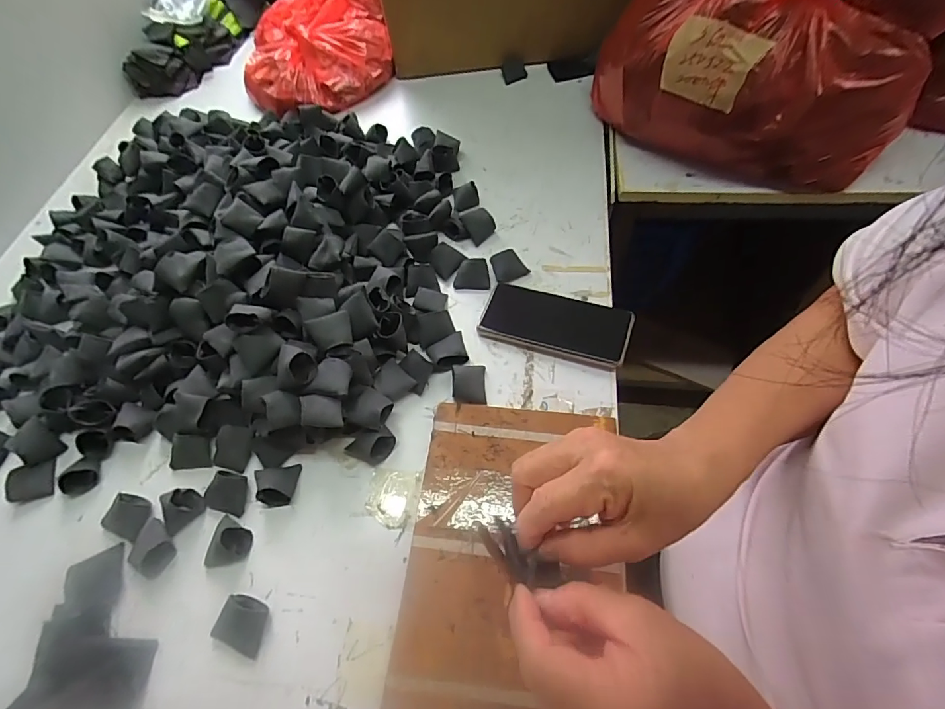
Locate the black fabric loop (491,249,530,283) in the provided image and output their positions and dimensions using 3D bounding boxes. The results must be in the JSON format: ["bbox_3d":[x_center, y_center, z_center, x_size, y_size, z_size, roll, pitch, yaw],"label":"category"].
[{"bbox_3d":[0.045,-0.108,0.556,0.040,0.022,0.033,-27,62,-11],"label":"black fabric loop"}]

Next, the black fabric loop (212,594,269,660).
[{"bbox_3d":[-0.190,0.224,0.380,0.040,0.015,0.035,18,63,14],"label":"black fabric loop"}]

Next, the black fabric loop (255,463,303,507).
[{"bbox_3d":[-0.189,0.122,0.435,0.039,0.027,0.036,-8,60,-1],"label":"black fabric loop"}]

